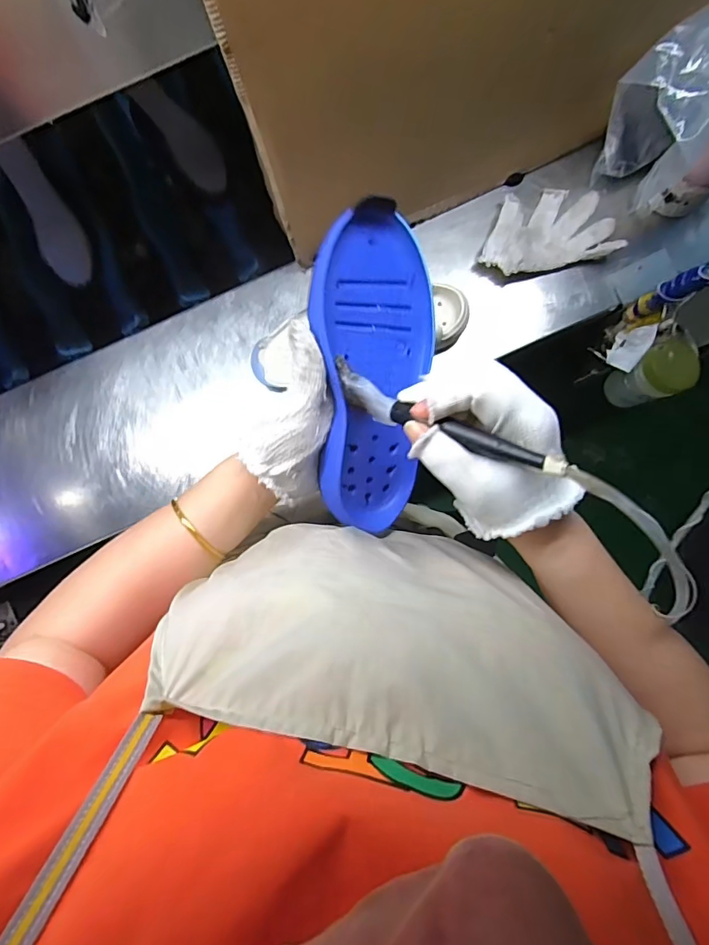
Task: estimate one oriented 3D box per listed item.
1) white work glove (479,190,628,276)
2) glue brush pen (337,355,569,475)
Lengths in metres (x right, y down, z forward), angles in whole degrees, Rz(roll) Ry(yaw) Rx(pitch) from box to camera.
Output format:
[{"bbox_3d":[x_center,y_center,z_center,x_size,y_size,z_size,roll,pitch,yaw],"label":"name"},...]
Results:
[{"bbox_3d":[0.252,-0.321,0.625,0.171,0.032,0.103,-12,86,-6],"label":"white work glove"},{"bbox_3d":[0.052,-0.034,0.294,0.157,0.026,0.023,24,82,29],"label":"glue brush pen"}]

